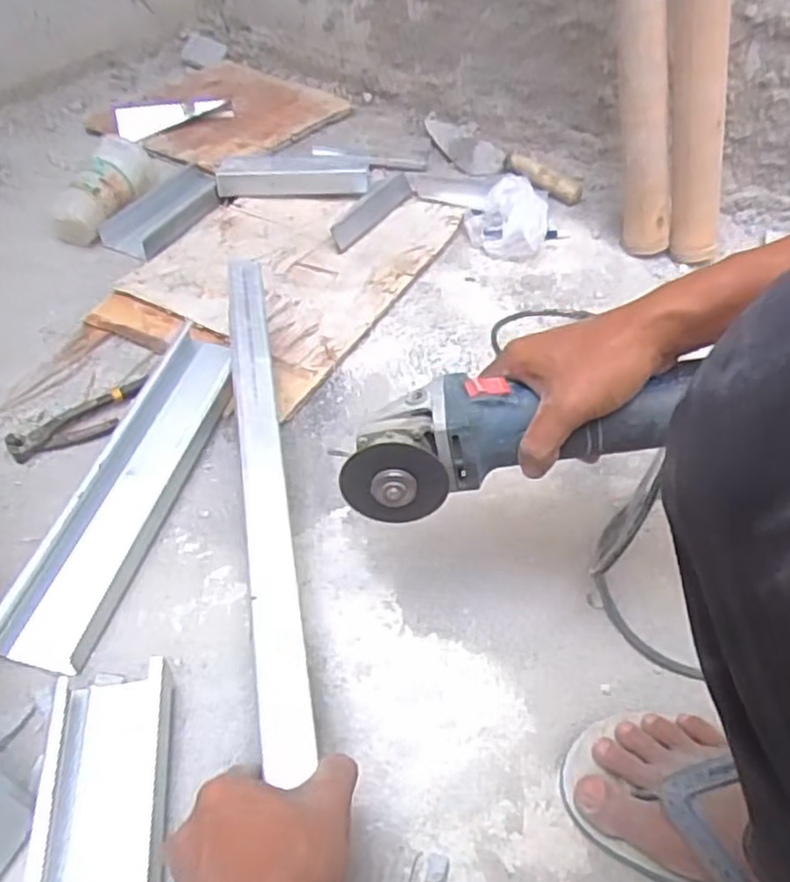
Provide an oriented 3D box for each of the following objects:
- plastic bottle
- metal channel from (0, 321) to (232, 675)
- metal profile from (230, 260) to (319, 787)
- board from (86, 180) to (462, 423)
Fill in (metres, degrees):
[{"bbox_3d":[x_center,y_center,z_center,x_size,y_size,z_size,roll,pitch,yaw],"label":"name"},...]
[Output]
[{"bbox_3d":[-0.397,-0.350,0.950,0.075,0.070,0.178,11,50,7],"label":"plastic bottle"},{"bbox_3d":[-0.242,0.029,0.652,0.095,0.035,0.373,12,50,8],"label":"metal channel"},{"bbox_3d":[-0.084,0.118,0.476,0.036,0.027,0.730,-7,53,-8],"label":"metal profile"},{"bbox_3d":[-0.135,-0.237,0.896,0.329,0.023,0.429,26,53,20],"label":"board"}]

